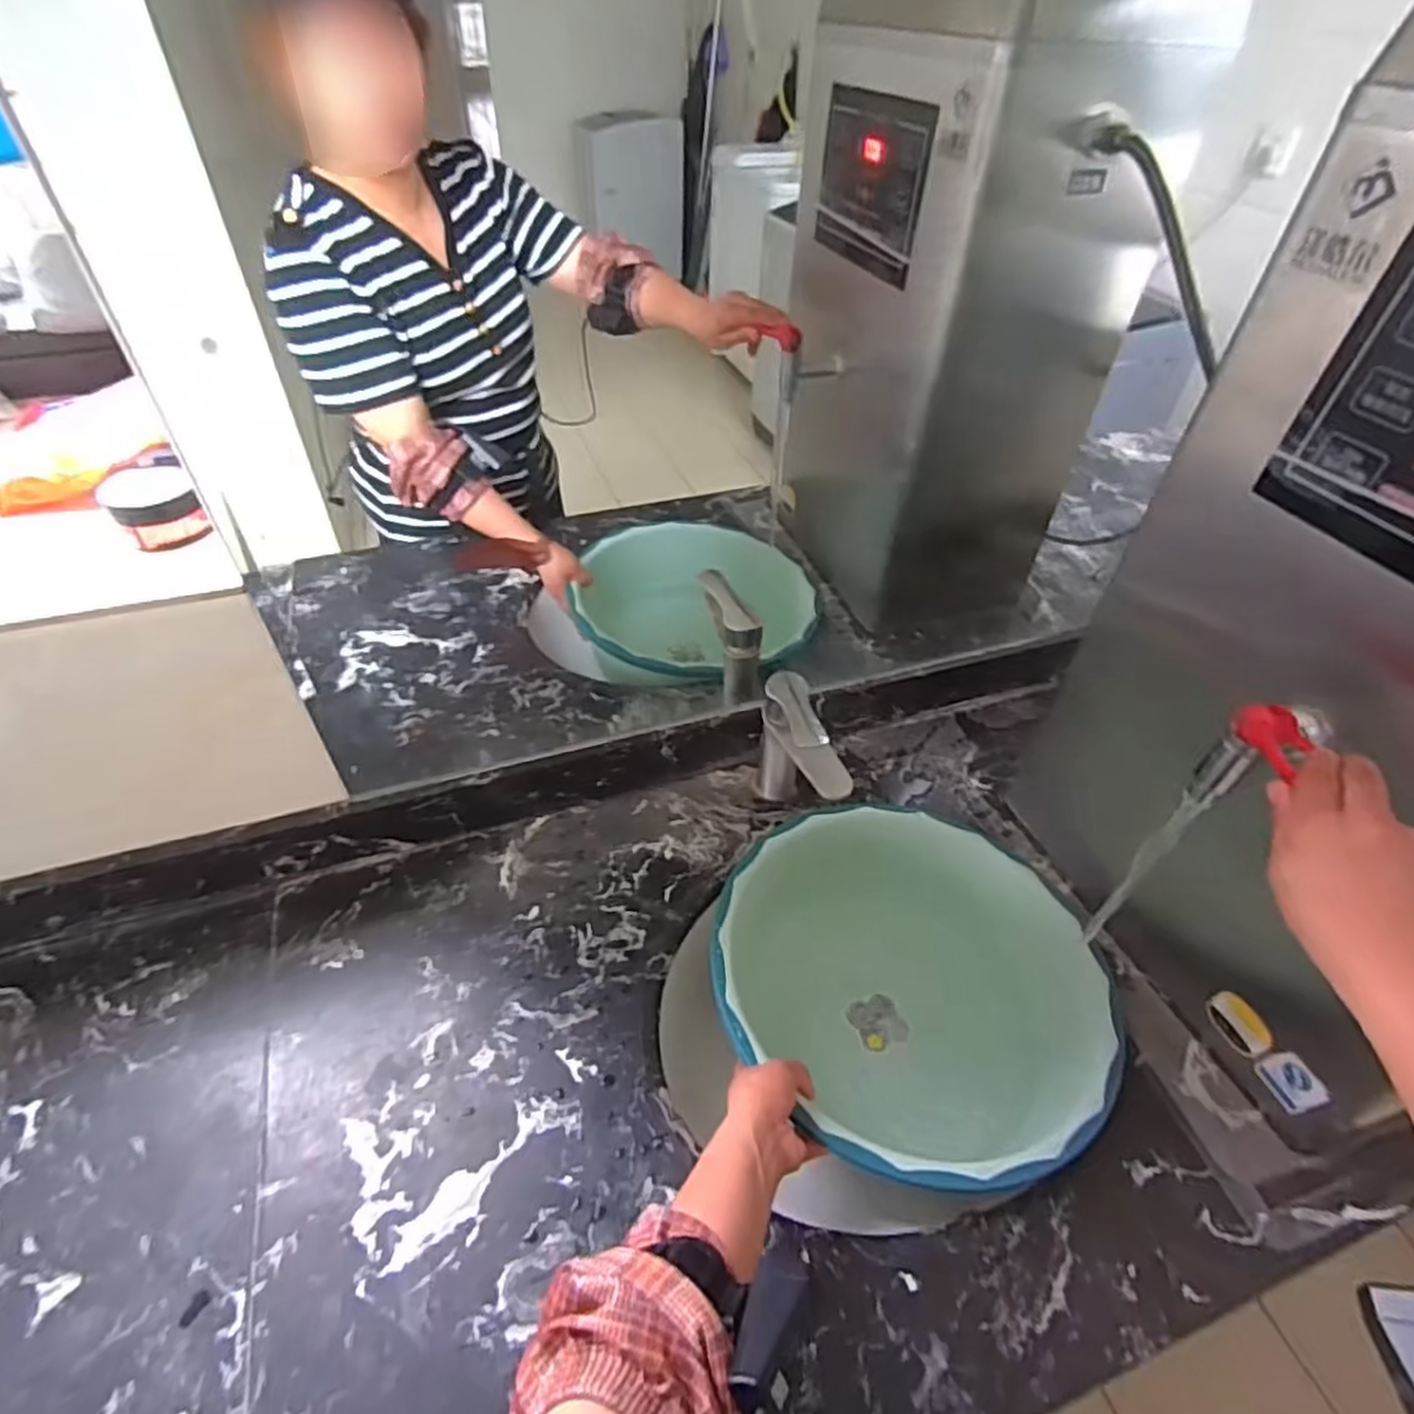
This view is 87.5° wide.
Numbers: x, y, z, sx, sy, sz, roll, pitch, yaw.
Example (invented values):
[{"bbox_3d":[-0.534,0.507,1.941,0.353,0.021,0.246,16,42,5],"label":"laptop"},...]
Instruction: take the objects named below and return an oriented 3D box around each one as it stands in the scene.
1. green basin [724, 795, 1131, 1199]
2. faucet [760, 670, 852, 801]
[{"bbox_3d":[0.196,0.288,0.745,0.351,0.170,0.359,1,44,-1],"label":"green basin"},{"bbox_3d":[0.094,0.064,0.787,0.046,0.169,0.151,-11,46,-13],"label":"faucet"}]

